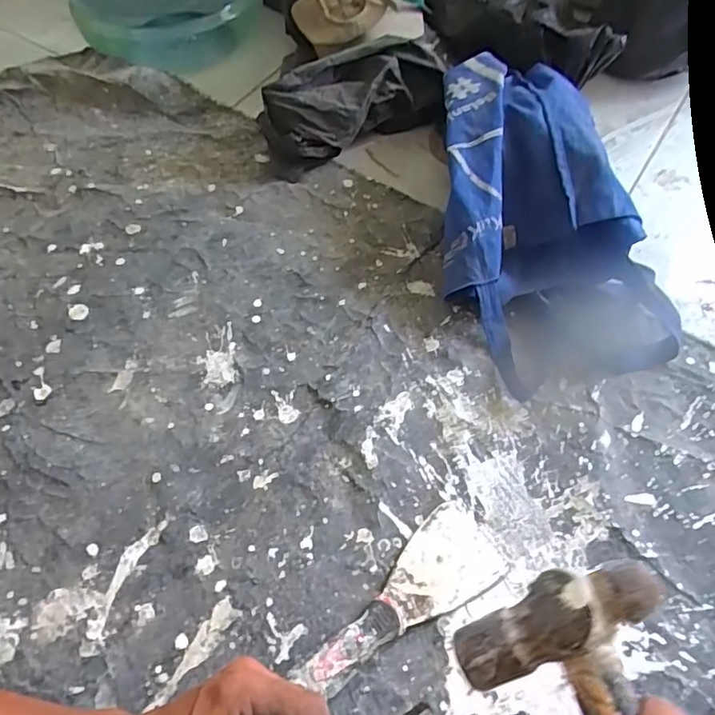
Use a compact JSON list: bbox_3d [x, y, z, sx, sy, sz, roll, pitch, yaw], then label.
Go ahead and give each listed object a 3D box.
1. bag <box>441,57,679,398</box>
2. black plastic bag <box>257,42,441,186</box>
[{"bbox_3d":[0.172,-0.172,0.584,0.199,0.107,0.403,-10,59,-5],"label":"bag"},{"bbox_3d":[-0.002,-0.314,0.679,0.244,0.097,0.095,-29,62,-16],"label":"black plastic bag"}]

